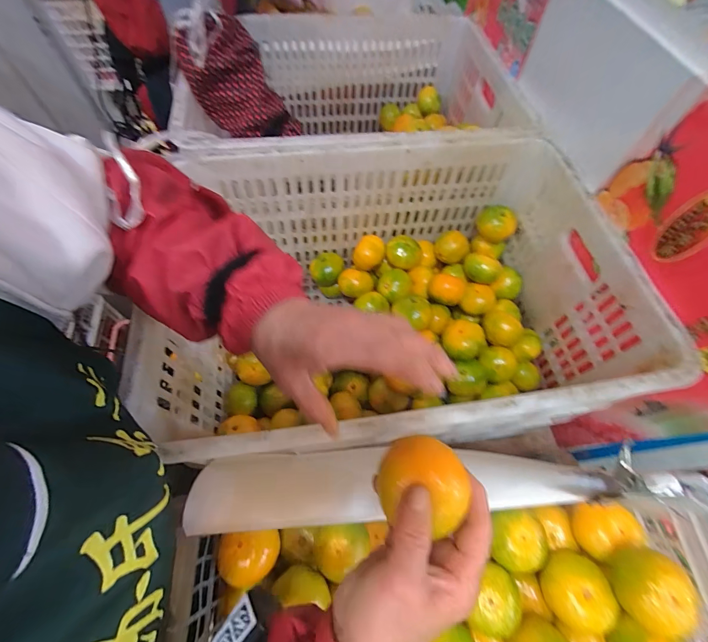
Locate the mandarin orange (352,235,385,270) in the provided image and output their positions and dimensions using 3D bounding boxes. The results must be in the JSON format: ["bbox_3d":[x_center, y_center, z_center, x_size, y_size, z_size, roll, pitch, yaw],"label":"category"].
[{"bbox_3d":[0.028,-0.133,0.647,0.061,0.050,0.052,5,62,0],"label":"mandarin orange"}]

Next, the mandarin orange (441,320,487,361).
[{"bbox_3d":[0.182,0.031,0.549,0.065,0.049,0.064,1,62,-2],"label":"mandarin orange"}]

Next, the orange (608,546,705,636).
[{"bbox_3d":[0.286,0.260,0.321,0.058,0.046,0.064,1,62,-2],"label":"orange"}]

